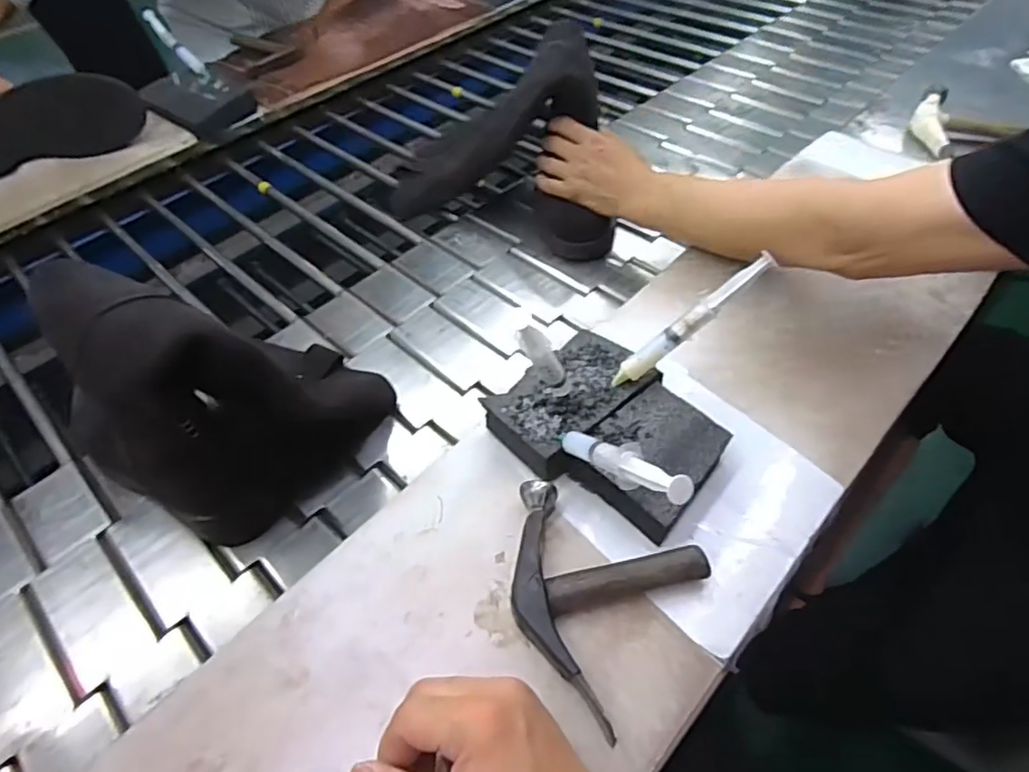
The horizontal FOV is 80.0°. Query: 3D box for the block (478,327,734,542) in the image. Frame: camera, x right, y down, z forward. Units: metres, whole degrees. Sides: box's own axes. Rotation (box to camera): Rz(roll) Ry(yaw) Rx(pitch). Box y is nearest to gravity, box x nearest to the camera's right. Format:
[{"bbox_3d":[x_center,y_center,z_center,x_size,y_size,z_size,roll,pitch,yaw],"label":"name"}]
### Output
[{"bbox_3d":[0.077,0.030,0.488,0.166,0.039,0.126,28,58,25],"label":"block"}]

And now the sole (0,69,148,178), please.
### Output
[{"bbox_3d":[-0.633,-0.347,0.813,0.251,0.100,0.033,-25,52,-16],"label":"sole"}]

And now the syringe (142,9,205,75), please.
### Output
[{"bbox_3d":[-0.543,-0.547,0.973,0.024,0.017,0.164,-37,75,-24],"label":"syringe"}]

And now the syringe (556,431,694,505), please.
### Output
[{"bbox_3d":[0.065,0.048,0.386,0.018,0.021,0.137,-27,16,-17],"label":"syringe"}]

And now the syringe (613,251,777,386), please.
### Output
[{"bbox_3d":[0.131,-0.045,0.469,0.136,0.015,0.018,-41,47,20],"label":"syringe"}]

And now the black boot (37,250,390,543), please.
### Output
[{"bbox_3d":[-0.222,-0.009,0.500,0.207,0.210,0.129,-37,57,-24],"label":"black boot"}]

